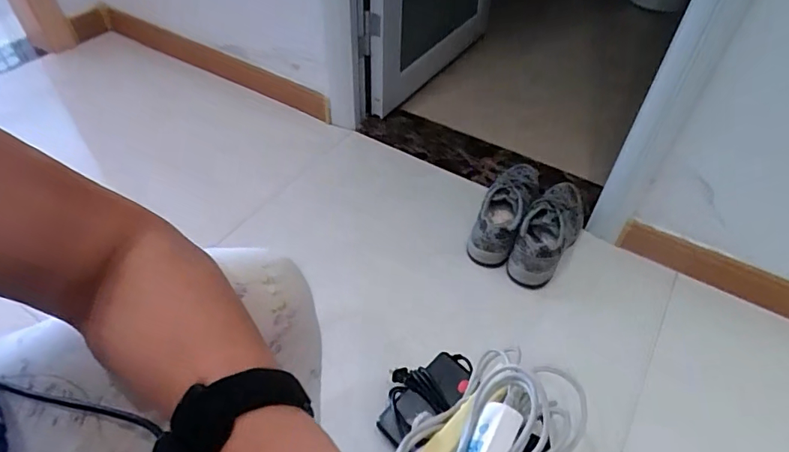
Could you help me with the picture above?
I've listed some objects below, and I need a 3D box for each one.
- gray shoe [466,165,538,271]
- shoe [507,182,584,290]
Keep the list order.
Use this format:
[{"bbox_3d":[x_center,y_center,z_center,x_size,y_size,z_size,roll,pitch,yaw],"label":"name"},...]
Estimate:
[{"bbox_3d":[0.235,-0.039,1.029,0.095,0.110,0.287,21,50,16],"label":"gray shoe"},{"bbox_3d":[0.320,0.004,0.988,0.102,0.100,0.285,26,51,20],"label":"shoe"}]

